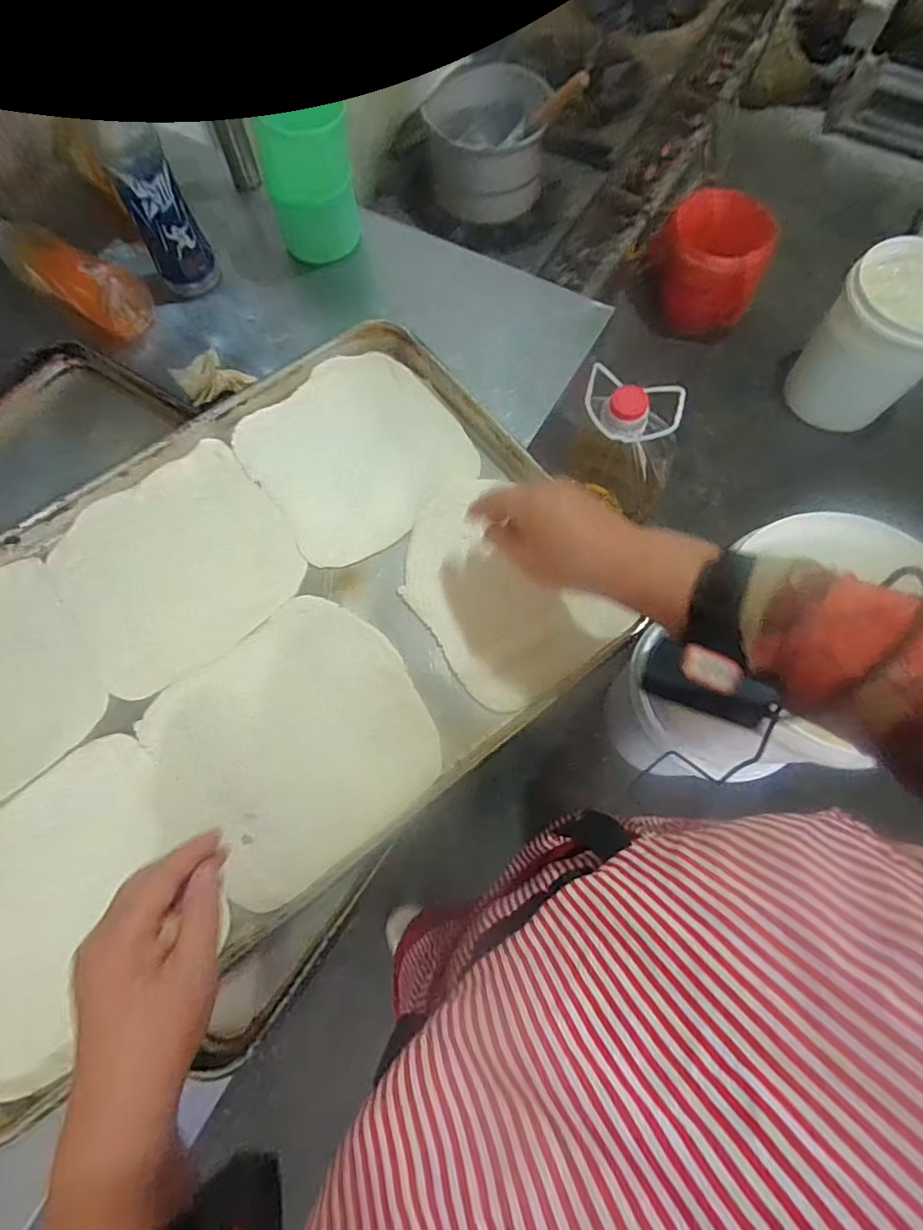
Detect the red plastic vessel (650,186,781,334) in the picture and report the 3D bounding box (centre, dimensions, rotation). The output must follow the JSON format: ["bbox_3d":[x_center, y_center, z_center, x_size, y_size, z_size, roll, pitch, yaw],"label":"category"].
[{"bbox_3d":[0.670,-0.963,1.517,0.286,0.276,0.198,19,72,8],"label":"red plastic vessel"}]

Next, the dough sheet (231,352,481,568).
[{"bbox_3d":[-0.097,-0.155,0.525,0.186,0.008,0.186,-36,76,-13],"label":"dough sheet"}]

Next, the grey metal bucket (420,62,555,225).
[{"bbox_3d":[0.059,-1.064,1.269,0.263,0.187,0.214,-6,71,-1],"label":"grey metal bucket"}]

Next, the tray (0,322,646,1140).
[{"bbox_3d":[-0.190,0.025,0.462,0.590,0.031,0.403,-37,74,-11],"label":"tray"}]

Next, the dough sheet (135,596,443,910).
[{"bbox_3d":[-0.135,0.100,0.446,0.204,0.010,0.192,-38,74,-11],"label":"dough sheet"}]

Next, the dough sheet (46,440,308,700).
[{"bbox_3d":[-0.252,-0.045,0.491,0.192,0.012,0.183,-35,74,-10],"label":"dough sheet"}]

